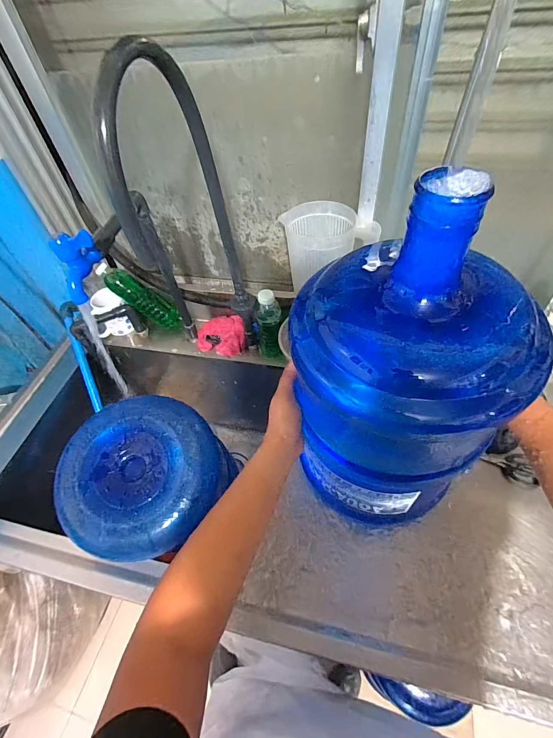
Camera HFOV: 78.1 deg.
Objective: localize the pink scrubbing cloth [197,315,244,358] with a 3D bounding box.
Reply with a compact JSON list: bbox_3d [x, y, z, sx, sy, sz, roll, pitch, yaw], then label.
[{"bbox_3d":[-0.133,-0.076,0.813,0.118,0.058,0.081,-13,51,-4],"label":"pink scrubbing cloth"}]

